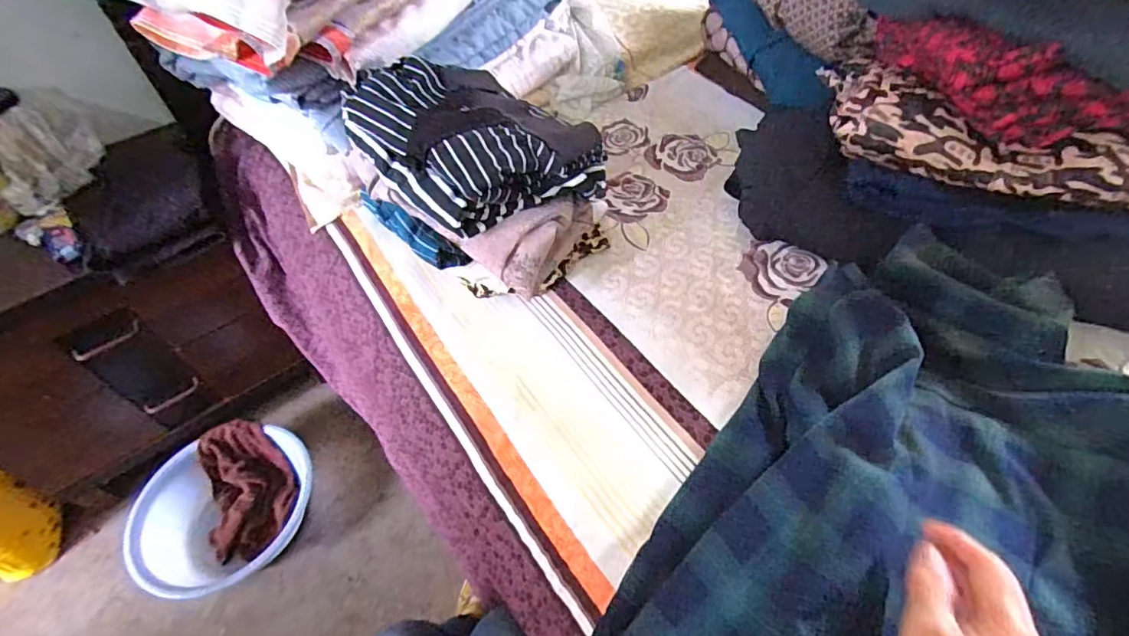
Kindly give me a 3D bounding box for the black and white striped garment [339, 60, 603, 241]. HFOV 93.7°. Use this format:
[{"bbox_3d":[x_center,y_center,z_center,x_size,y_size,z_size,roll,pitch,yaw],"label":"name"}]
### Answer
[{"bbox_3d":[-0.112,-0.228,0.643,0.216,0.096,0.285,-36,58,-23],"label":"black and white striped garment"}]

